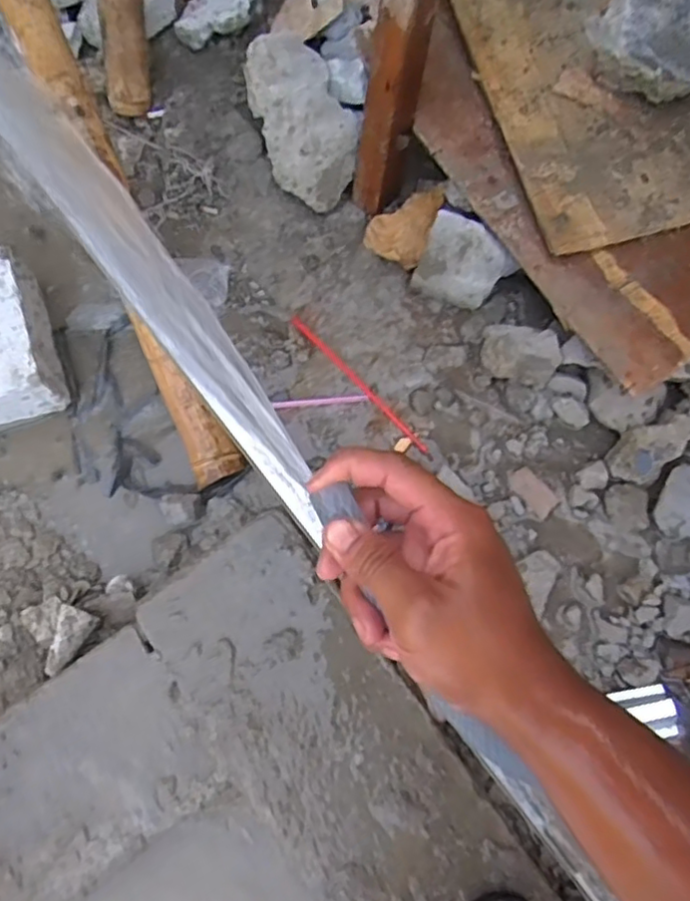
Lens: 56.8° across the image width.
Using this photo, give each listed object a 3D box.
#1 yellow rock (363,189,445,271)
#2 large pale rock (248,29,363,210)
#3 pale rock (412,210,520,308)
[{"bbox_3d":[0.081,-0.312,0.859,0.080,0.039,0.110,26,78,5],"label":"yellow rock"},{"bbox_3d":[-0.054,-0.448,0.880,0.119,0.077,0.237,-18,78,-5],"label":"large pale rock"},{"bbox_3d":[0.151,-0.232,0.812,0.114,0.064,0.091,29,78,6],"label":"pale rock"}]

